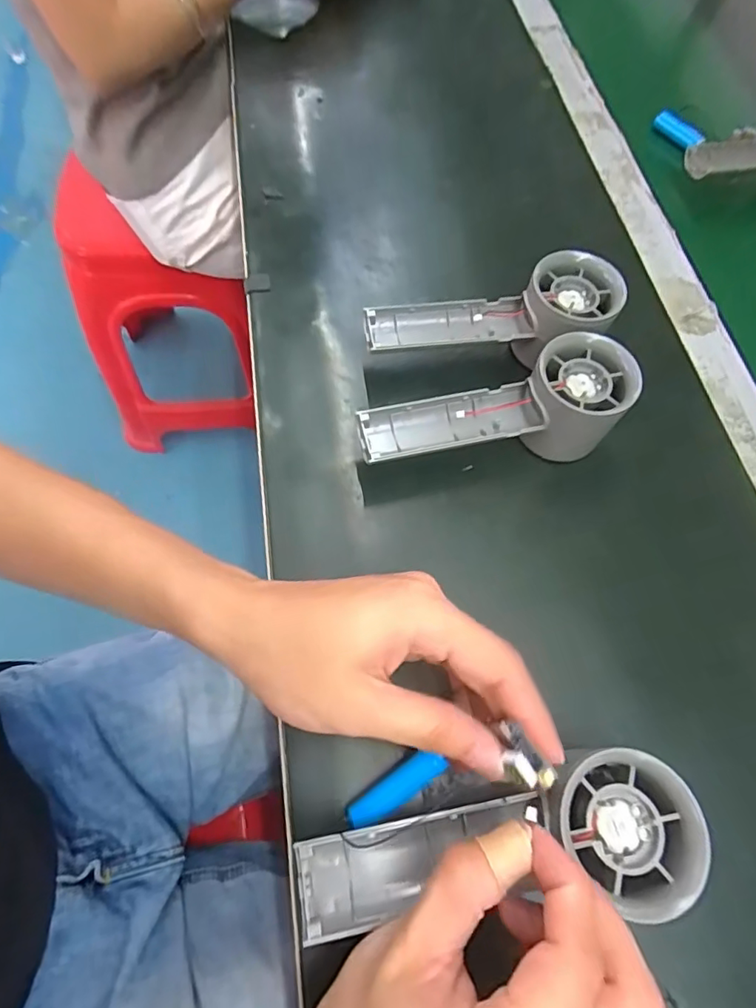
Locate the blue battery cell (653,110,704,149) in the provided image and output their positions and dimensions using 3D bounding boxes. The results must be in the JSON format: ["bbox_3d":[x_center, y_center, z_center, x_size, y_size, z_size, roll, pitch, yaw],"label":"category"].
[{"bbox_3d":[0.284,-0.355,0.501,0.050,0.016,0.019,24,67,-8],"label":"blue battery cell"}]

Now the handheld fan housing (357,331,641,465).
[{"bbox_3d":[0.067,-0.058,0.315,0.158,0.052,0.055,-5,66,-6],"label":"handheld fan housing"}]

